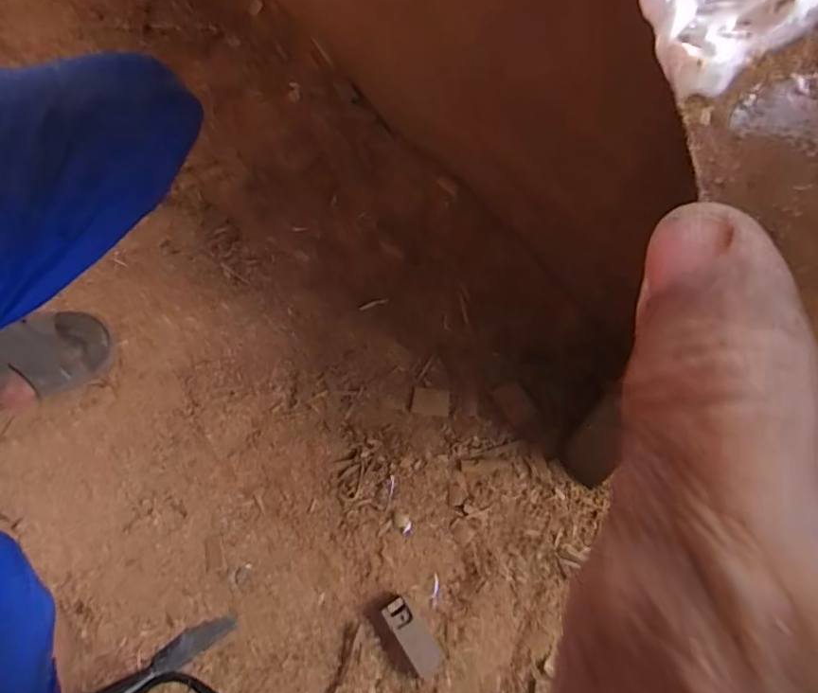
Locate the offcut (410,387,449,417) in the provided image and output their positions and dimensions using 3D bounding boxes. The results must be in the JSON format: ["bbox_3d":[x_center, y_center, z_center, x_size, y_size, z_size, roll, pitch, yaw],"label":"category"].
[{"bbox_3d":[0.029,0.073,0.743,0.049,0.004,0.036,7,61,1],"label":"offcut"}]

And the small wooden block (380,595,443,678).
[{"bbox_3d":[0.001,0.304,0.587,0.031,0.035,0.077,-32,68,-19],"label":"small wooden block"}]

